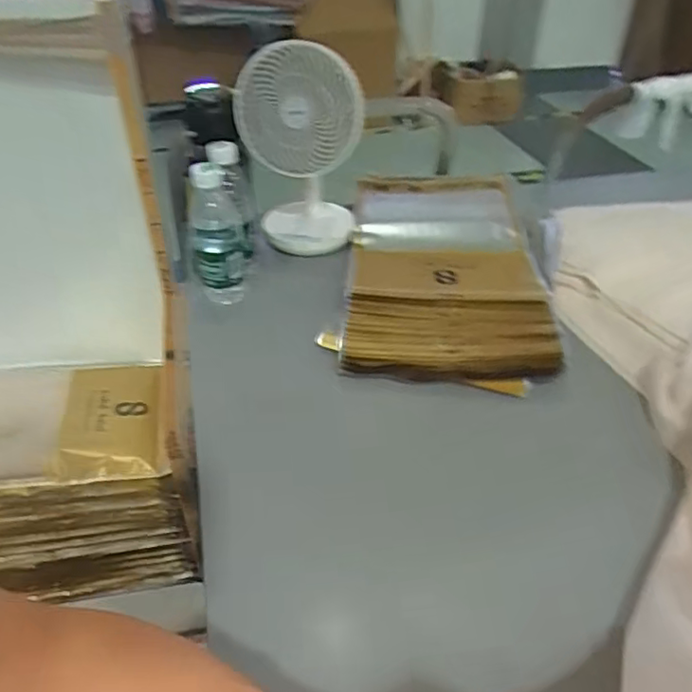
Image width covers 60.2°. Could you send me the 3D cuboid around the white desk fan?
[{"bbox_3d":[-0.063,-0.261,0.817,0.151,0.259,0.111,-6,40,-6],"label":"white desk fan"}]

